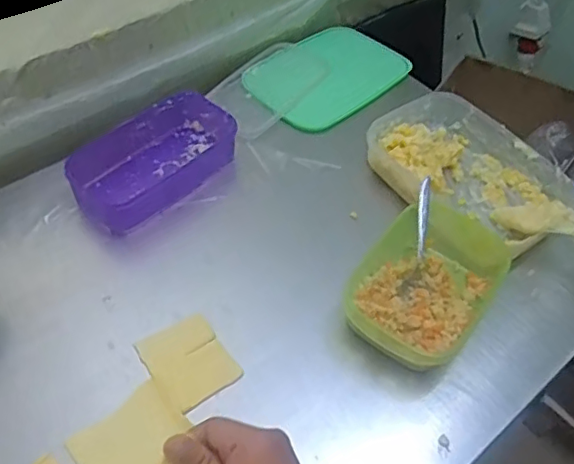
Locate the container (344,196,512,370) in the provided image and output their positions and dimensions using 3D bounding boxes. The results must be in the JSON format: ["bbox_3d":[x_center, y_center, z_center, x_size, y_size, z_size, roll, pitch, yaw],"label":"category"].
[{"bbox_3d":[0.147,0.061,0.637,0.146,0.058,0.200,34,57,20],"label":"container"}]

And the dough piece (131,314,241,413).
[{"bbox_3d":[-0.100,0.130,0.591,0.076,0.004,0.088,-28,59,-24],"label":"dough piece"}]

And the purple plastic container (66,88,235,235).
[{"bbox_3d":[-0.171,-0.097,0.737,0.125,0.049,0.216,38,58,23],"label":"purple plastic container"}]

